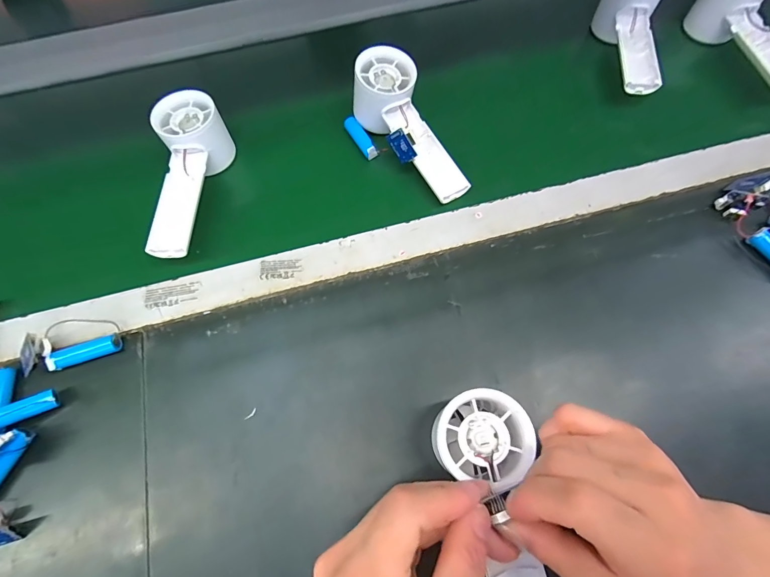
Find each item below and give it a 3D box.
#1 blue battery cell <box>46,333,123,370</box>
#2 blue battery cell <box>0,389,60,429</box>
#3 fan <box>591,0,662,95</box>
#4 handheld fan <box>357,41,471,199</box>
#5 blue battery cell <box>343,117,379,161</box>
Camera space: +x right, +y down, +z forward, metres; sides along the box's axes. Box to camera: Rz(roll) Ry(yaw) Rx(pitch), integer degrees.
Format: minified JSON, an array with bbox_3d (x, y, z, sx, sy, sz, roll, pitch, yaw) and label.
[{"bbox_3d":[-0.237,0.050,0.298,0.050,0.014,0.015,-18,70,-6],"label":"blue battery cell"},{"bbox_3d":[-0.265,0.089,0.269,0.048,0.014,0.016,-21,67,-38],"label":"blue battery cell"},{"bbox_3d":[0.255,-0.268,0.392,0.053,0.051,0.147,11,69,5],"label":"fan"},{"bbox_3d":[0.027,-0.154,0.367,0.058,0.048,0.158,-31,87,-11],"label":"handheld fan"},{"bbox_3d":[-0.025,-0.155,0.386,0.015,0.014,0.051,-28,71,-10],"label":"blue battery cell"}]

